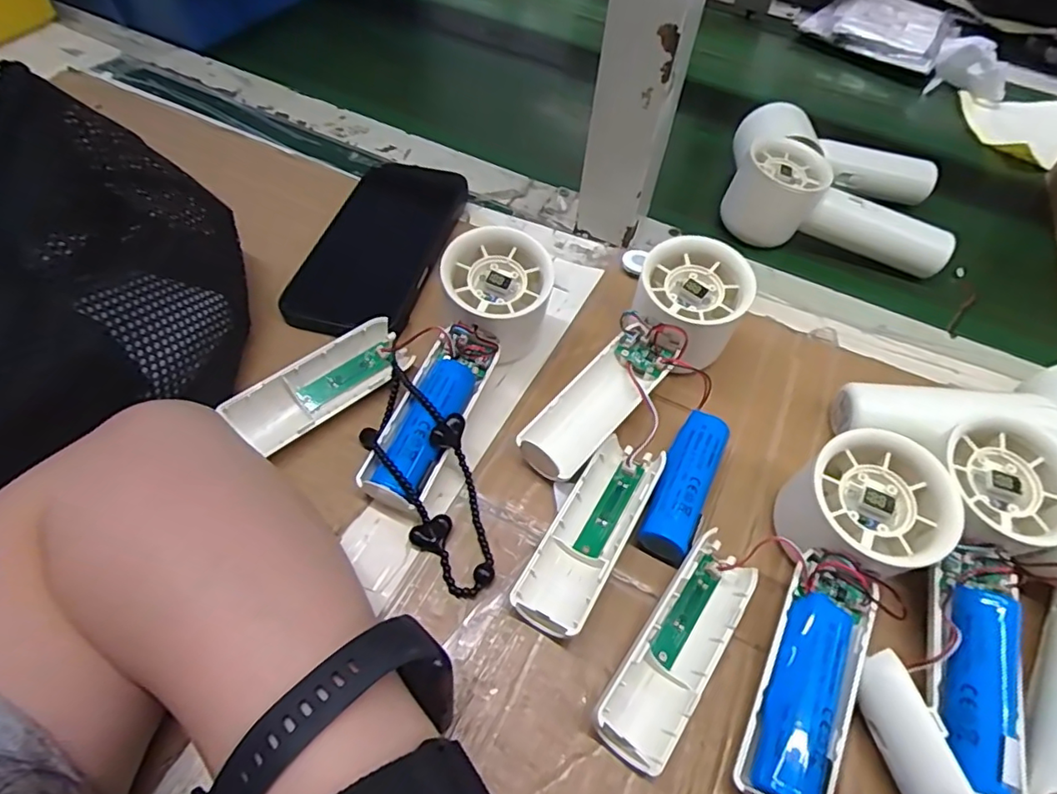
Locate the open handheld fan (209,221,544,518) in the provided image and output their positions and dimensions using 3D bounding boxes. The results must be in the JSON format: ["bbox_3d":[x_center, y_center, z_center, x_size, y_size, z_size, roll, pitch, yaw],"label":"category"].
[{"bbox_3d":[-0.060,-0.025,0.294,0.102,0.054,0.152,28,59,14],"label":"open handheld fan"}]

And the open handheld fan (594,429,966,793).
[{"bbox_3d":[0.103,0.084,0.233,0.082,0.051,0.162,33,60,17],"label":"open handheld fan"}]

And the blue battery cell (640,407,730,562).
[{"bbox_3d":[0.074,0.042,0.277,0.023,0.023,0.078,25,56,12],"label":"blue battery cell"}]

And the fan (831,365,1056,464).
[{"bbox_3d":[0.231,0.015,0.290,0.148,0.051,0.061,6,56,0],"label":"fan"}]

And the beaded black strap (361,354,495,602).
[{"bbox_3d":[-0.048,0.031,0.273,0.044,0.027,0.123,-25,60,-21],"label":"beaded black strap"}]

